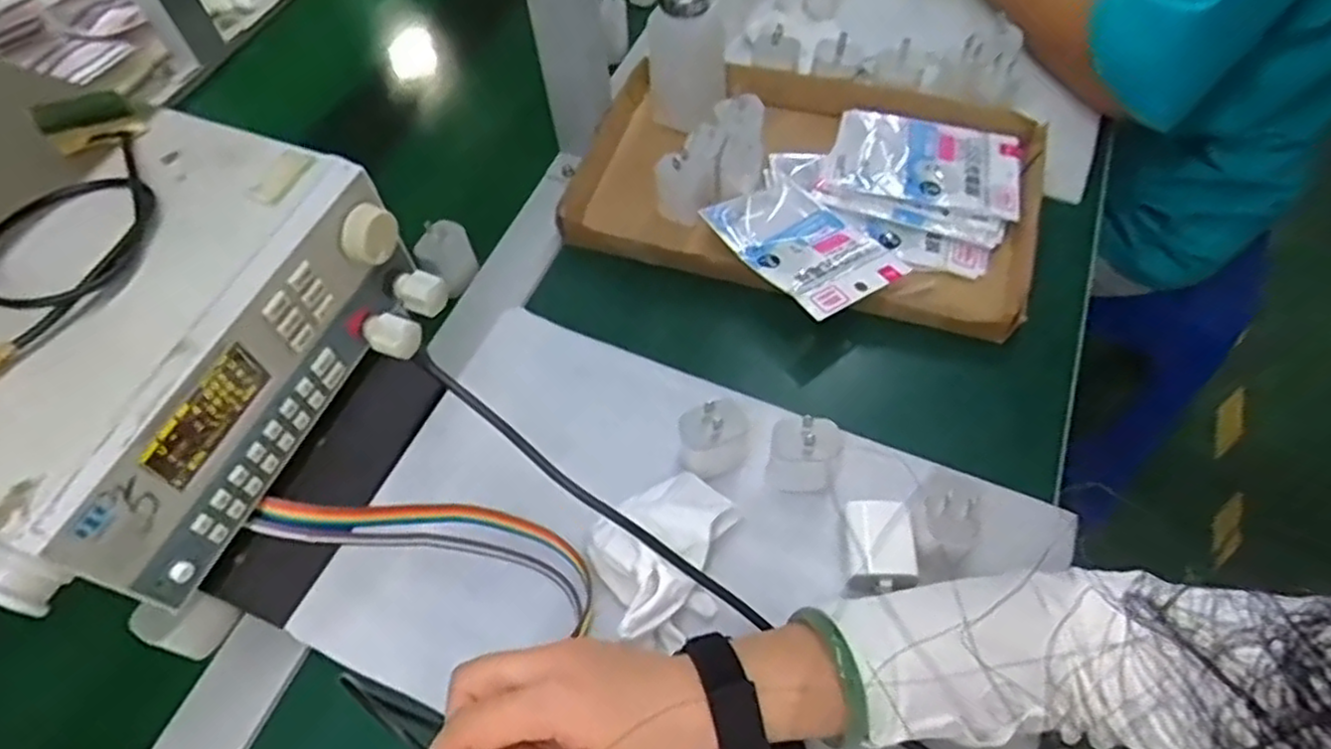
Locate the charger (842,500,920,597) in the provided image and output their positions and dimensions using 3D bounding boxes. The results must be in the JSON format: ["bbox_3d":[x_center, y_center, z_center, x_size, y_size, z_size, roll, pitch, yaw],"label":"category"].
[{"bbox_3d":[0.129,0.107,0.448,0.038,0.023,0.056,5,58,6],"label":"charger"}]

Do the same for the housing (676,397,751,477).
[{"bbox_3d":[0.033,0.040,0.477,0.045,0.047,0.033,-23,60,-11],"label":"housing"}]

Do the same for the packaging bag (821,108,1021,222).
[{"bbox_3d":[0.215,-0.176,0.618,0.152,0.015,0.096,14,60,12],"label":"packaging bag"}]

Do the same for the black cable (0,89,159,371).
[{"bbox_3d":[-0.284,-0.066,0.345,0.075,0.016,0.193,-1,58,2],"label":"black cable"}]

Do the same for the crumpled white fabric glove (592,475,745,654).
[{"bbox_3d":[0.002,0.105,0.445,0.097,0.034,0.079,-39,64,-19],"label":"crumpled white fabric glove"}]

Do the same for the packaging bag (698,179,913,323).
[{"bbox_3d":[0.107,-0.102,0.571,0.098,0.019,0.135,-36,63,-18],"label":"packaging bag"}]

